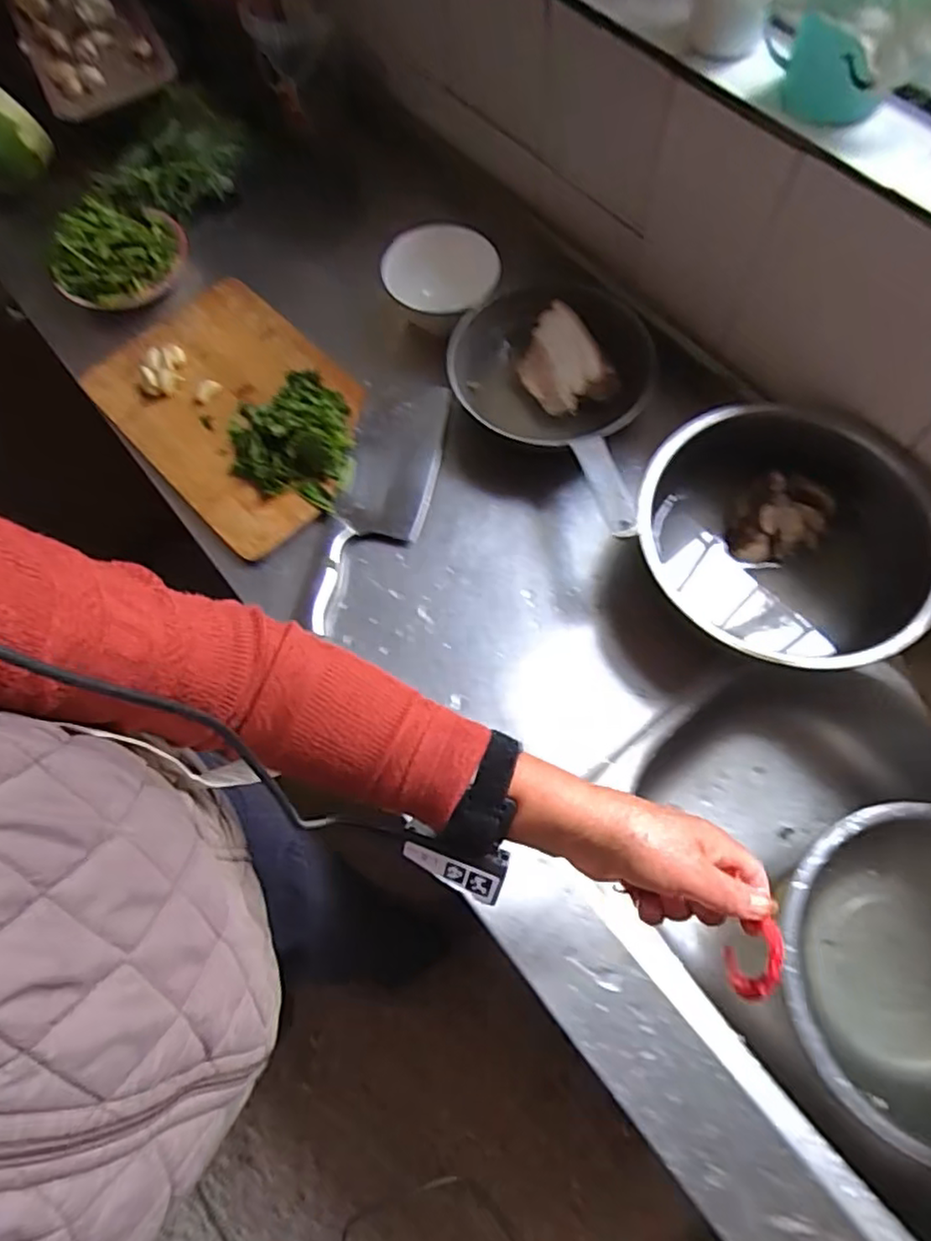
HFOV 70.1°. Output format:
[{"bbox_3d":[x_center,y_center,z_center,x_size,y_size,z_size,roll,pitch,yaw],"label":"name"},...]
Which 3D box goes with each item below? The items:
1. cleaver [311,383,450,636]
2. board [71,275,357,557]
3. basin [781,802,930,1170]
[{"bbox_3d":[-0.083,-0.122,0.672,0.090,0.019,0.287,8,69,6],"label":"cleaver"},{"bbox_3d":[-0.245,-0.229,0.714,0.216,0.024,0.320,-42,73,-13],"label":"board"},{"bbox_3d":[0.390,0.303,0.572,0.245,0.100,0.264,-6,68,0],"label":"basin"}]

